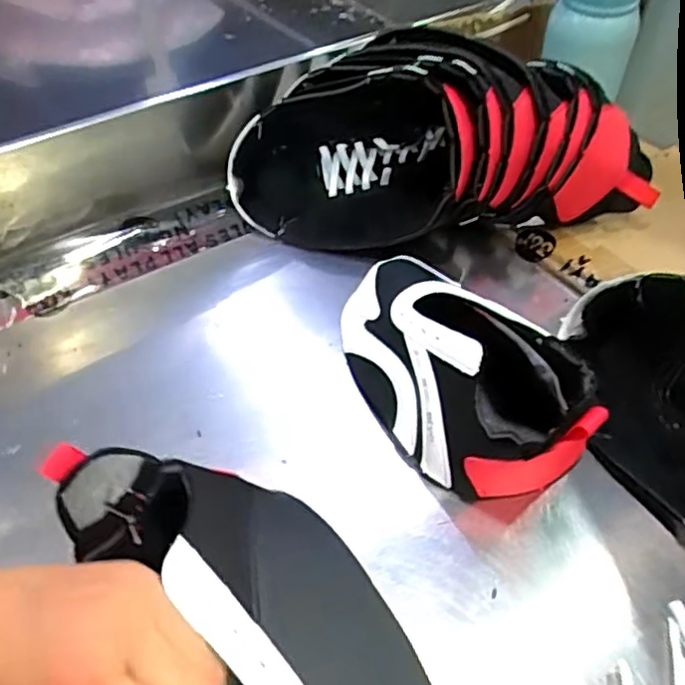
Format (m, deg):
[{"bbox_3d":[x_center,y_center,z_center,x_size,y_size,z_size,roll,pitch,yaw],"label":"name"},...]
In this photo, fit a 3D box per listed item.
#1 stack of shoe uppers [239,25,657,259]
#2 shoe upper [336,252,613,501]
[{"bbox_3d":[0.076,-0.169,0.540,0.341,0.136,0.140,-2,47,-1],"label":"stack of shoe uppers"},{"bbox_3d":[0.064,0.010,0.416,0.101,0.078,0.213,-24,51,-20],"label":"shoe upper"}]

